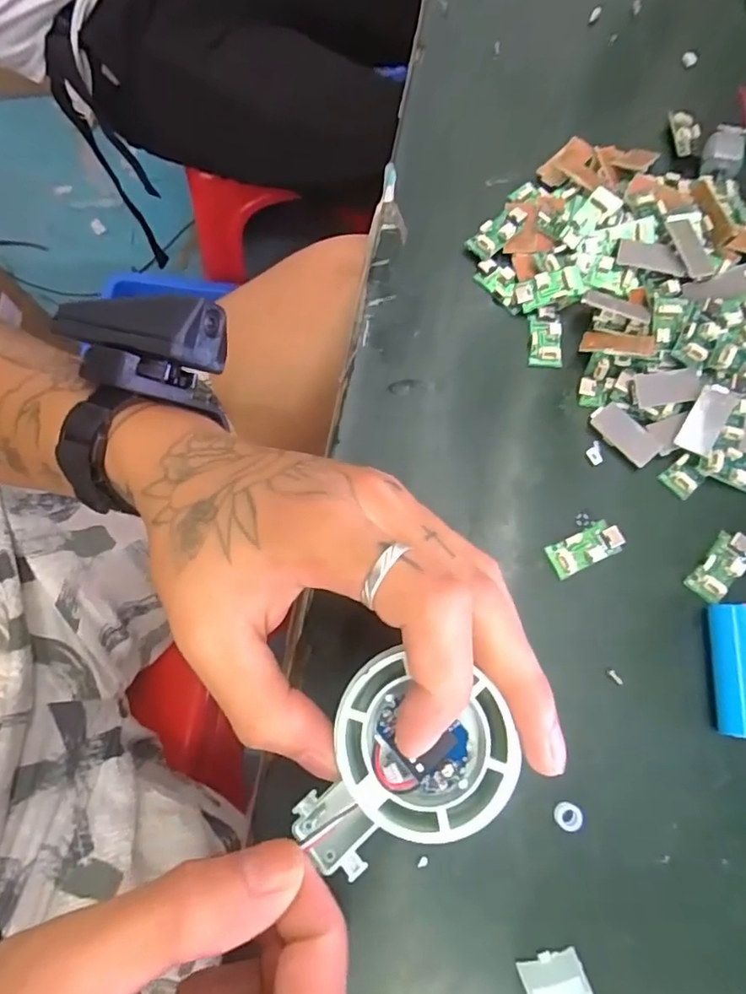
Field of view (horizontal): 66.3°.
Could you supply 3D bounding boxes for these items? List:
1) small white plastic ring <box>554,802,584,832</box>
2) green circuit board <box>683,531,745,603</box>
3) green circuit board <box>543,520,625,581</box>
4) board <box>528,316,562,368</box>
[{"bbox_3d":[0.073,0.119,0.213,0.010,0.004,0.010,0,73,1],"label":"small white plastic ring"},{"bbox_3d":[0.145,0.029,0.238,0.015,0.005,0.031,40,78,12],"label":"green circuit board"},{"bbox_3d":[0.090,0.022,0.242,0.032,0.005,0.015,-24,74,-6],"label":"green circuit board"},{"bbox_3d":[0.081,-0.074,0.269,0.014,0.005,0.027,4,73,3],"label":"board"}]

